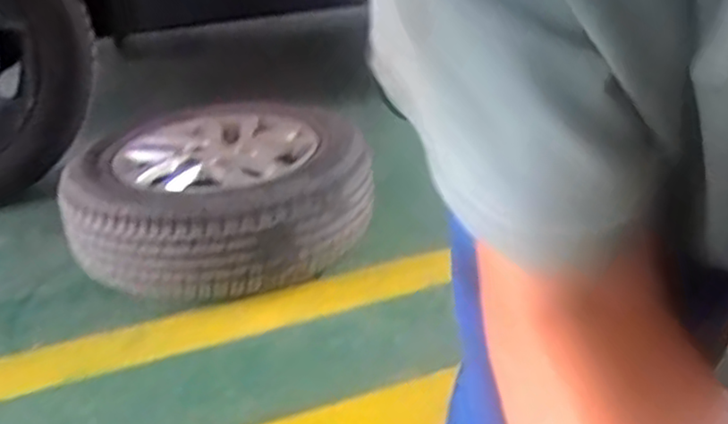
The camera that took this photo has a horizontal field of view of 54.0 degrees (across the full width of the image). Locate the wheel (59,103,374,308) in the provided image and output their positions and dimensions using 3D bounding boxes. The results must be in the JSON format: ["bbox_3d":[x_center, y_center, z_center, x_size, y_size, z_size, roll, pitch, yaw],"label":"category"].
[{"bbox_3d":[-0.274,-0.056,1.468,0.579,0.208,0.592,-3,26,-1],"label":"wheel"}]

